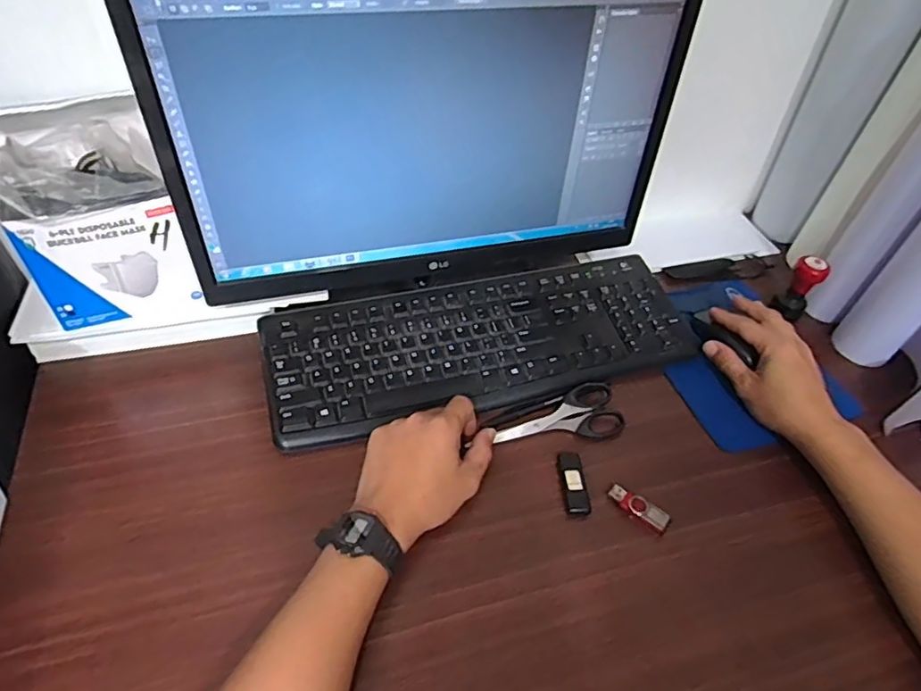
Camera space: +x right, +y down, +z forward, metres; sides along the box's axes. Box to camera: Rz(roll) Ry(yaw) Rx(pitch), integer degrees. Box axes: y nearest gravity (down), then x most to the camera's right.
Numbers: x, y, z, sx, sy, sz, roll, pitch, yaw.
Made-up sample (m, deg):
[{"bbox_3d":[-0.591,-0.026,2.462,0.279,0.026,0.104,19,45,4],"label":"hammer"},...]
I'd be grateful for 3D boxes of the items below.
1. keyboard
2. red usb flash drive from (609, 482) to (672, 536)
[{"bbox_3d":[0.026,-0.005,0.606,0.440,0.039,0.161,-11,50,-16],"label":"keyboard"},{"bbox_3d":[0.152,0.139,0.493,0.053,0.007,0.020,32,52,21],"label":"red usb flash drive"}]

